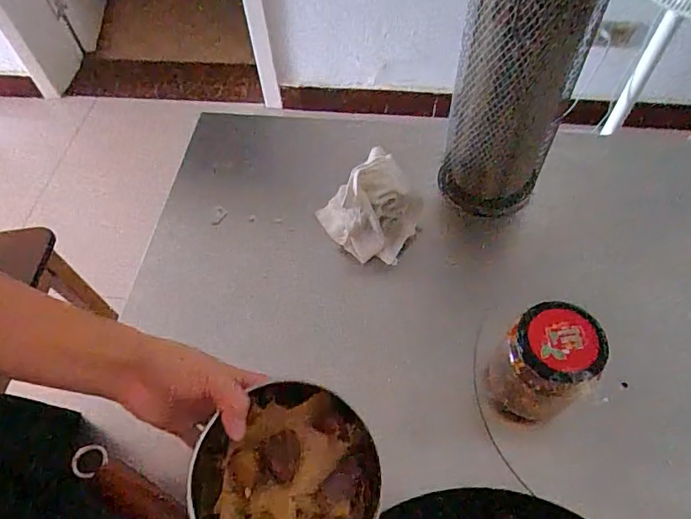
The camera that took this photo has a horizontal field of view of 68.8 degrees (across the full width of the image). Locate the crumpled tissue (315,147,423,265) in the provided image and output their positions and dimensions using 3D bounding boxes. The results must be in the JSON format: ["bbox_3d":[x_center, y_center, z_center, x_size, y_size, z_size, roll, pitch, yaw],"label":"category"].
[{"bbox_3d":[0.022,-0.068,0.599,0.124,0.100,0.092,14,59,12],"label":"crumpled tissue"}]

